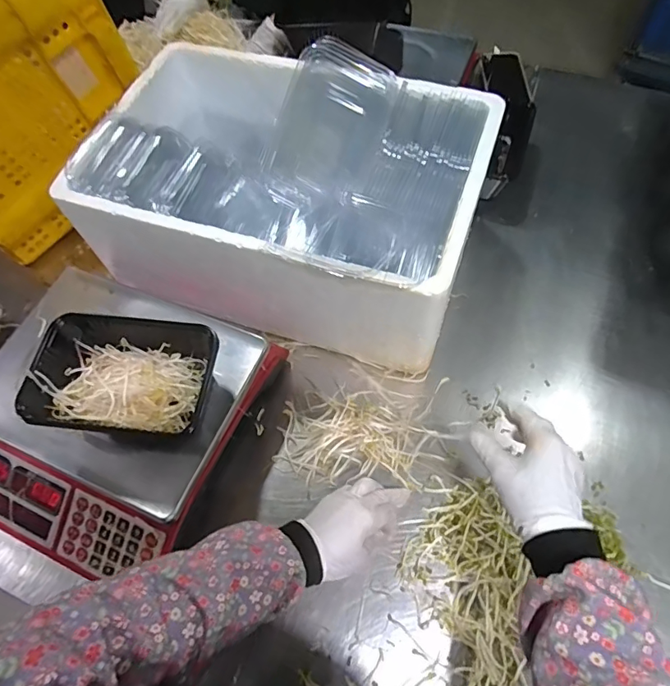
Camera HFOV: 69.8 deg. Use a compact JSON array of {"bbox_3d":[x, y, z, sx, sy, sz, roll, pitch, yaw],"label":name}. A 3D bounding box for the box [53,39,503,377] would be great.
[{"bbox_3d":[-0.057,-0.195,0.654,0.486,0.211,0.343,21,66,14],"label":"box"}]

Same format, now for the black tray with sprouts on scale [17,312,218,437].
[{"bbox_3d":[-0.213,0.041,0.509,0.184,0.071,0.126,4,63,5],"label":"black tray with sprouts on scale"}]

